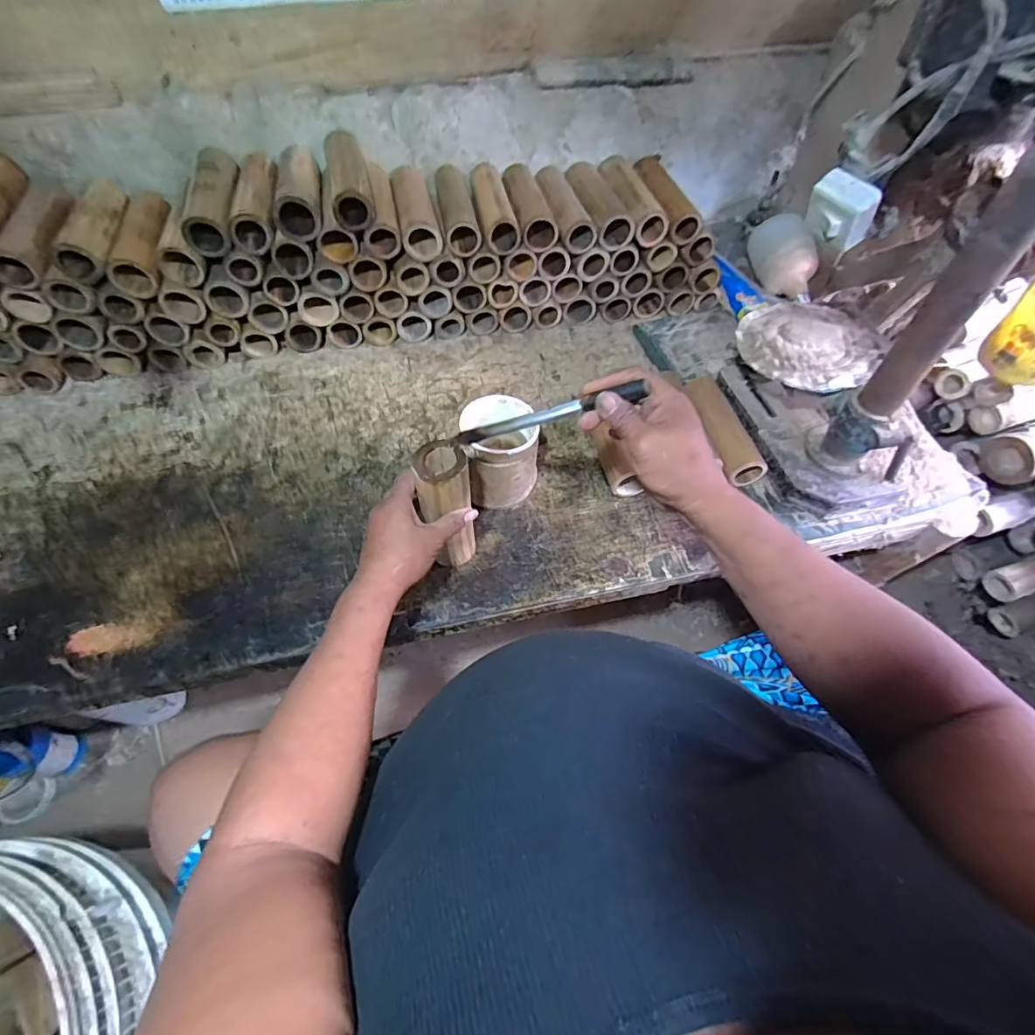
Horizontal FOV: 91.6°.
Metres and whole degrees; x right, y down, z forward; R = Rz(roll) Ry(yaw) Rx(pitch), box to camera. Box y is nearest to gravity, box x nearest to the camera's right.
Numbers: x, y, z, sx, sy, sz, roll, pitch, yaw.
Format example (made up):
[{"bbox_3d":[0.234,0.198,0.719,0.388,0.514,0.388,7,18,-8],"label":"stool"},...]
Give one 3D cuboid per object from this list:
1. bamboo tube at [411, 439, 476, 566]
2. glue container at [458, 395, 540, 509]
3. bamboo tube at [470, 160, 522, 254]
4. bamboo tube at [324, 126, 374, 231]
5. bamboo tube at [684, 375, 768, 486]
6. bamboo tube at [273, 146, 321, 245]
[{"bbox_3d":[-0.074,-0.005,0.571,0.051,0.183,0.050,7,51,10],"label":"bamboo tube"},{"bbox_3d":[-0.021,-0.081,0.659,0.090,0.116,0.098,0,59,0],"label":"glue container"},{"bbox_3d":[-0.038,-0.485,0.780,0.051,0.049,0.179,-9,60,-6],"label":"bamboo tube"},{"bbox_3d":[-0.241,-0.484,0.716,0.052,0.046,0.189,-13,60,-8],"label":"bamboo tube"},{"bbox_3d":[0.293,-0.127,0.729,0.052,0.045,0.182,-9,60,-6],"label":"bamboo tube"},{"bbox_3d":[-0.305,-0.463,0.705,0.057,0.051,0.166,-10,60,-6],"label":"bamboo tube"}]

